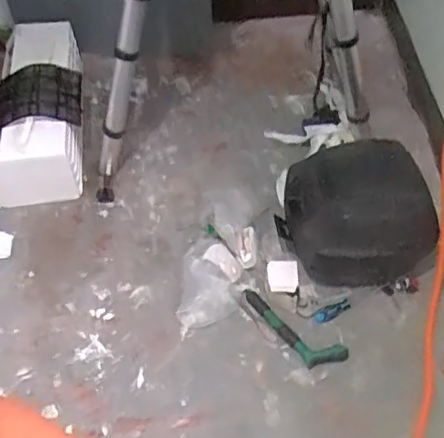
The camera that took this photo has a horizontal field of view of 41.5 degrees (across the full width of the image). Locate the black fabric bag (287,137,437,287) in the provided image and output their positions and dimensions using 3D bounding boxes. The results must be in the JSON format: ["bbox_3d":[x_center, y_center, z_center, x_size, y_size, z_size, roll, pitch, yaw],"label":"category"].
[{"bbox_3d":[0.395,-0.034,1.724,0.402,0.197,0.379,-14,49,-7],"label":"black fabric bag"}]

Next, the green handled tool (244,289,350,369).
[{"bbox_3d":[0.188,0.307,1.620,0.329,0.026,0.093,31,58,28],"label":"green handled tool"}]

